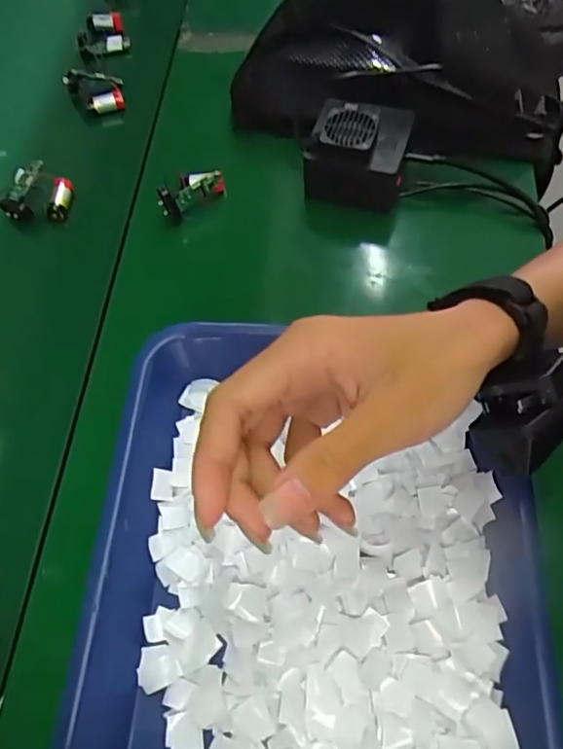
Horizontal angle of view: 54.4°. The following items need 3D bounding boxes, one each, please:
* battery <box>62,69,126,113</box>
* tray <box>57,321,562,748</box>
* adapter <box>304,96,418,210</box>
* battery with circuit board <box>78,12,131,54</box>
[{"bbox_3d":[-0.179,-0.275,0.528,0.050,0.027,0.044,-19,65,-8],"label":"battery"},{"bbox_3d":[0.017,0.128,0.315,0.252,0.039,0.327,4,64,3],"label":"tray"},{"bbox_3d":[0.062,-0.181,0.451,0.078,0.063,0.073,11,64,6],"label":"adapter"},{"bbox_3d":[-0.187,-0.357,0.571,0.048,0.020,0.045,-16,65,-7],"label":"battery with circuit board"}]

